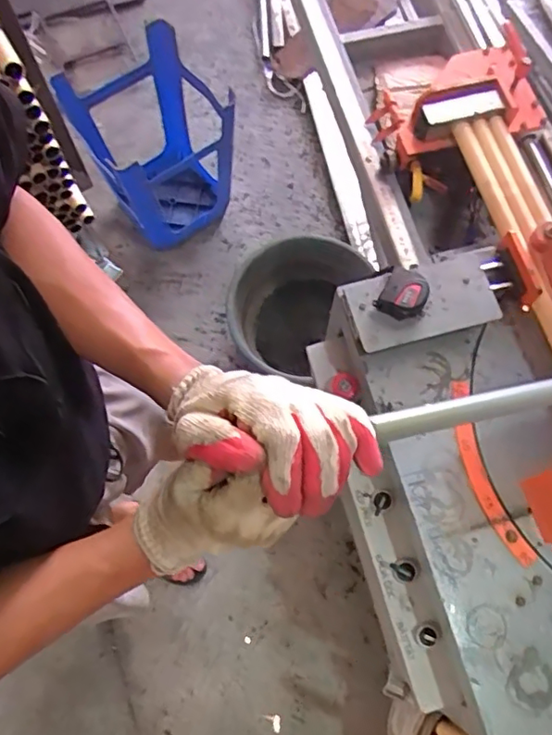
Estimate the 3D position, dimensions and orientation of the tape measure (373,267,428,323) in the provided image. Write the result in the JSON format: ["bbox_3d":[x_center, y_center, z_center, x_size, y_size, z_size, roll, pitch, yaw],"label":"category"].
[{"bbox_3d":[0.179,-0.103,0.800,0.066,0.037,0.073,30,73,9],"label":"tape measure"}]

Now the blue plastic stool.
[{"bbox_3d":[-0.314,-0.590,1.540,0.327,0.415,0.356,-38,75,-13],"label":"blue plastic stool"}]

